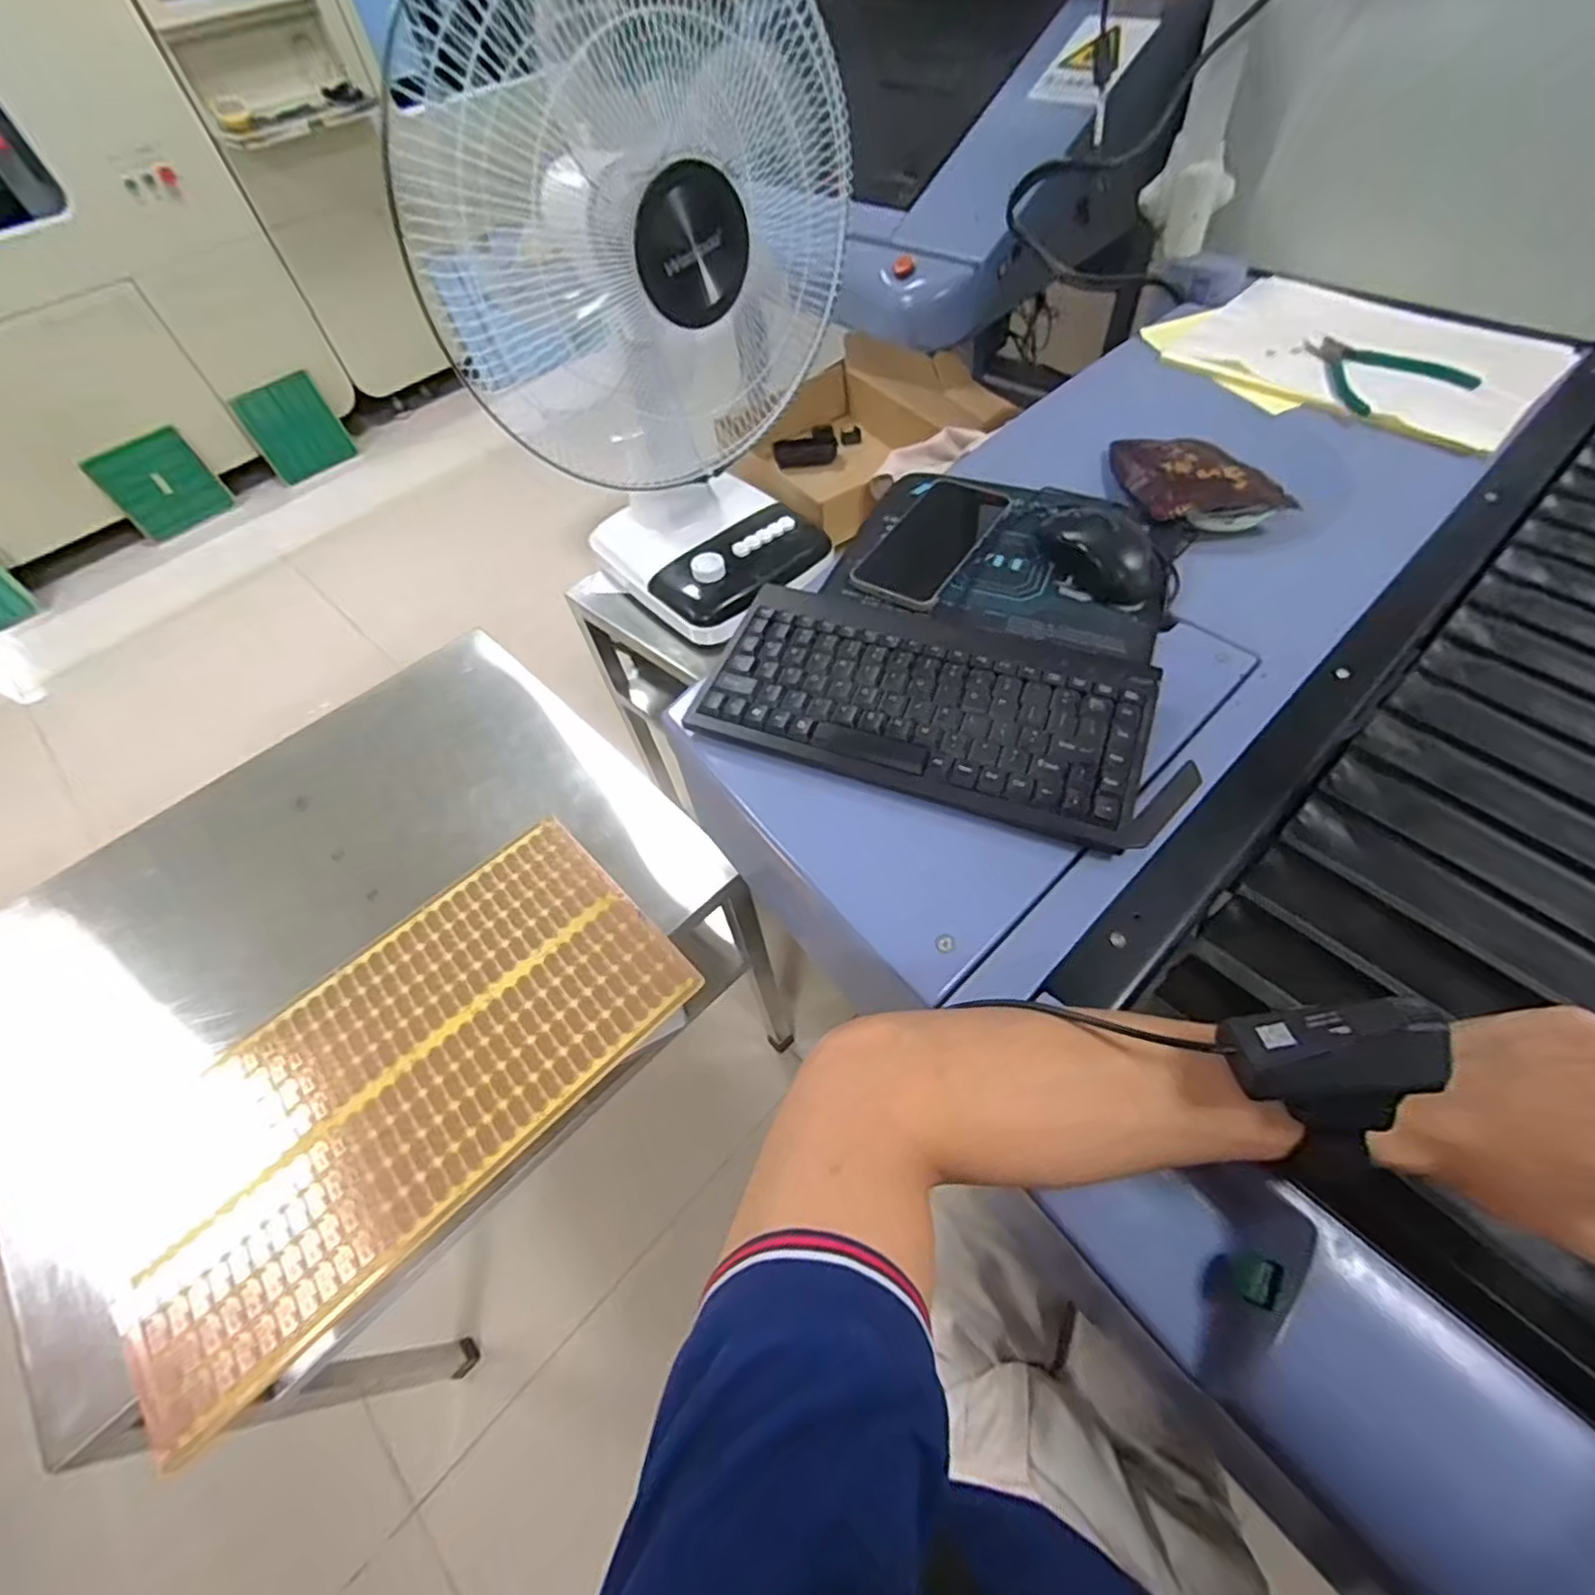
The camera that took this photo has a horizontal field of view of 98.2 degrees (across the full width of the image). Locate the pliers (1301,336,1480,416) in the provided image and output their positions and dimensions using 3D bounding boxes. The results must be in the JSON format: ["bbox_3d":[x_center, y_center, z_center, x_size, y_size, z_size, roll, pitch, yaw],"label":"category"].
[{"bbox_3d":[0.564,-0.422,0.676,0.122,0.011,0.127,-13,55,-4],"label":"pliers"}]

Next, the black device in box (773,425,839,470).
[{"bbox_3d":[0.013,-0.607,1.197,0.106,0.028,0.091,-10,55,-2],"label":"black device in box"}]

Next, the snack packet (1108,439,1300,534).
[{"bbox_3d":[0.365,-0.298,0.632,0.123,0.029,0.149,-2,55,4],"label":"snack packet"}]

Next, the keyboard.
[{"bbox_3d":[0.085,-0.071,0.482,0.293,0.022,0.162,16,59,16],"label":"keyboard"}]

